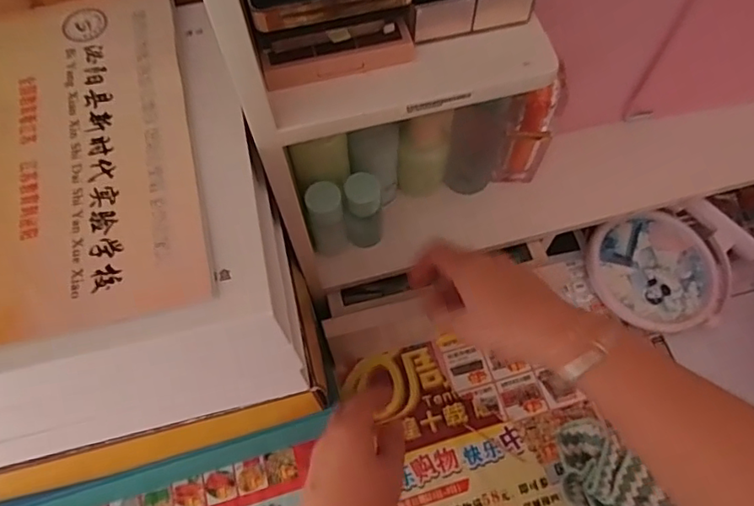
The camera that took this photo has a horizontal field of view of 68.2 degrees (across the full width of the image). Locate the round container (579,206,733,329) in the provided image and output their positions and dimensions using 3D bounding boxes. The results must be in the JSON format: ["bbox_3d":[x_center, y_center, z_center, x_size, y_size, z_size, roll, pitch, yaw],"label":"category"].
[{"bbox_3d":[0.267,0.015,0.526,0.125,0.021,0.119,-29,69,-12],"label":"round container"}]

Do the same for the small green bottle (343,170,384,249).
[{"bbox_3d":[-0.010,-0.032,0.444,0.027,0.077,0.023,-1,66,0],"label":"small green bottle"}]

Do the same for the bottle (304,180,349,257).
[{"bbox_3d":[-0.038,-0.025,0.438,0.027,0.079,0.022,-14,67,-6],"label":"bottle"}]

